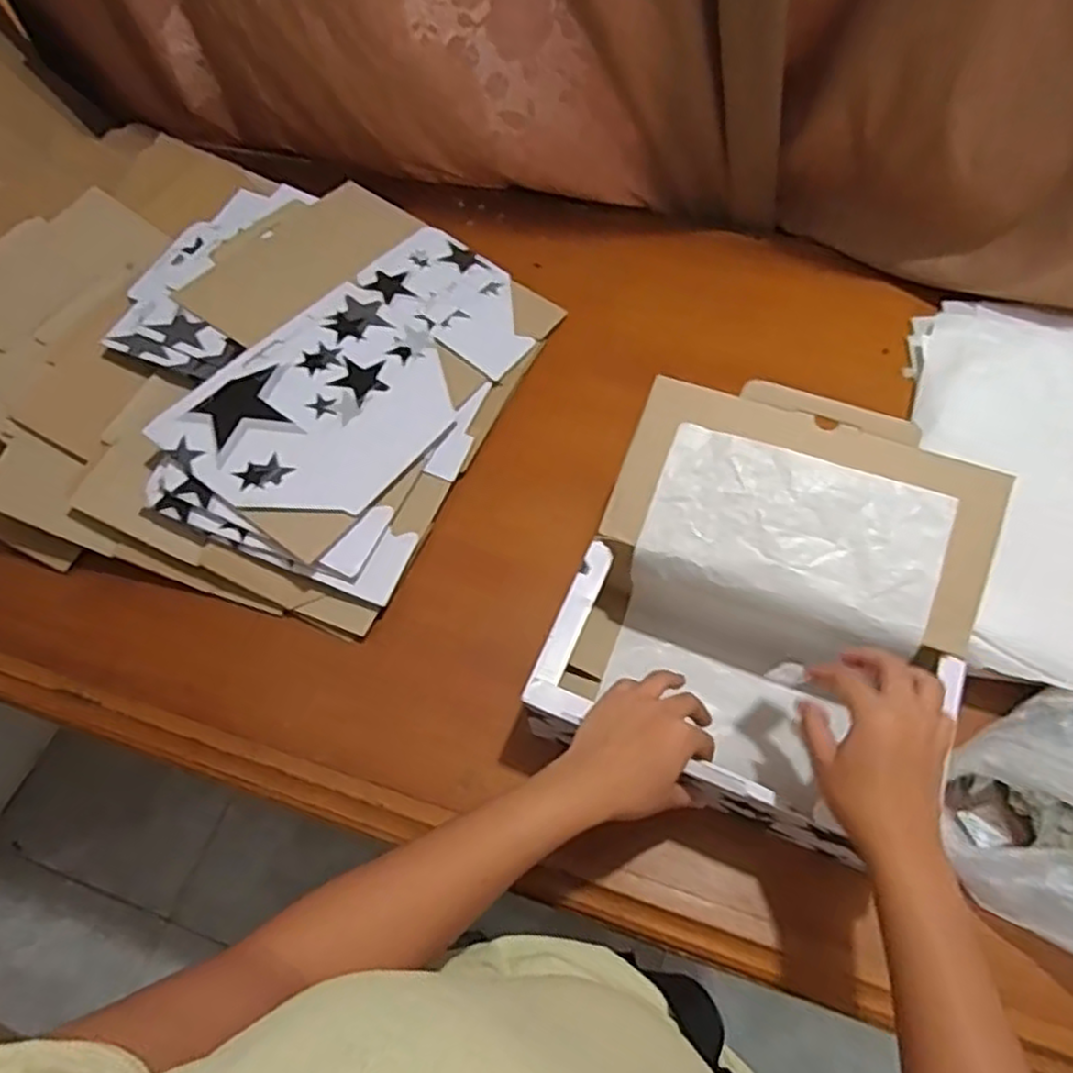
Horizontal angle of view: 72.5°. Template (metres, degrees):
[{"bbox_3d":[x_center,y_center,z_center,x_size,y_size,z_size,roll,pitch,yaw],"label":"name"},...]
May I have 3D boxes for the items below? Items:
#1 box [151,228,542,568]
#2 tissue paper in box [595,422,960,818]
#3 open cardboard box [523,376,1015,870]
[{"bbox_3d":[-0.161,-0.172,0.751,0.192,0.013,0.402,36,60,6],"label":"box"},{"bbox_3d":[0.180,0.060,0.585,0.210,0.139,0.213,18,63,13],"label":"tissue paper in box"},{"bbox_3d":[0.176,0.054,0.582,0.272,0.145,0.301,21,64,14],"label":"open cardboard box"}]

